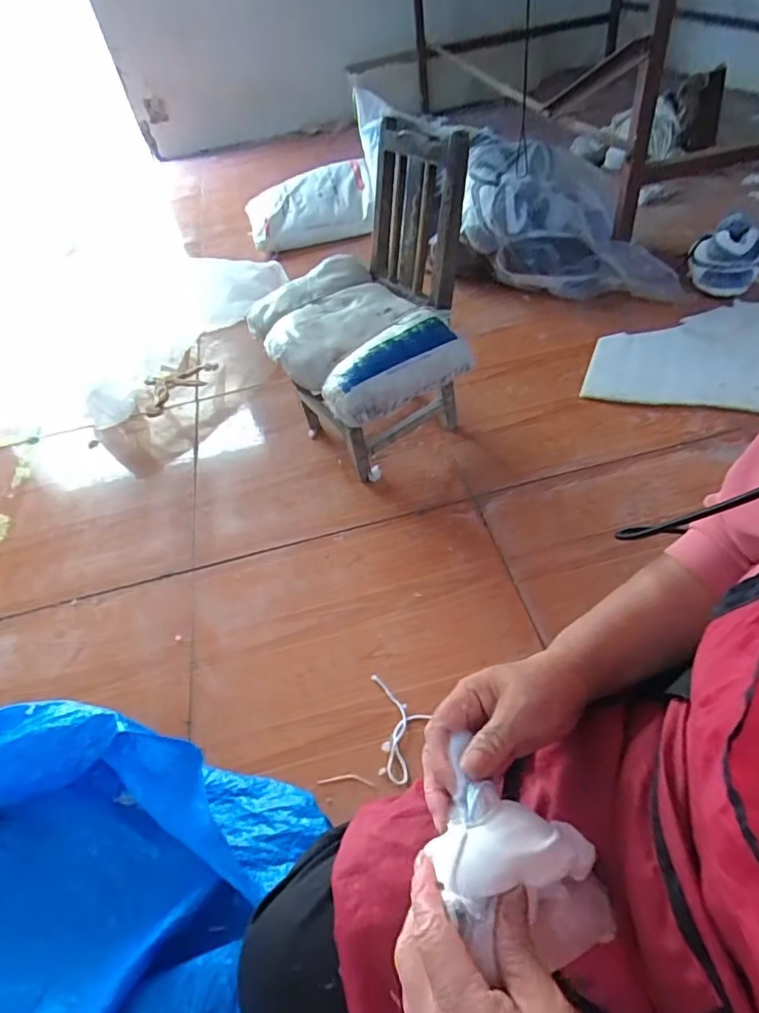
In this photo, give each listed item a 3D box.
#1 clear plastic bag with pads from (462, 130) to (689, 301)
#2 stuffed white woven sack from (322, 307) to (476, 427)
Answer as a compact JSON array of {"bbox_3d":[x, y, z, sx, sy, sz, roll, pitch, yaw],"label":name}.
[{"bbox_3d":[0.550,-0.831,1.559,0.603,0.334,0.299,3,49,14],"label":"clear plastic bag with pads"},{"bbox_3d":[0.029,-0.256,1.005,0.291,0.080,0.129,-36,51,-21],"label":"stuffed white woven sack"}]

